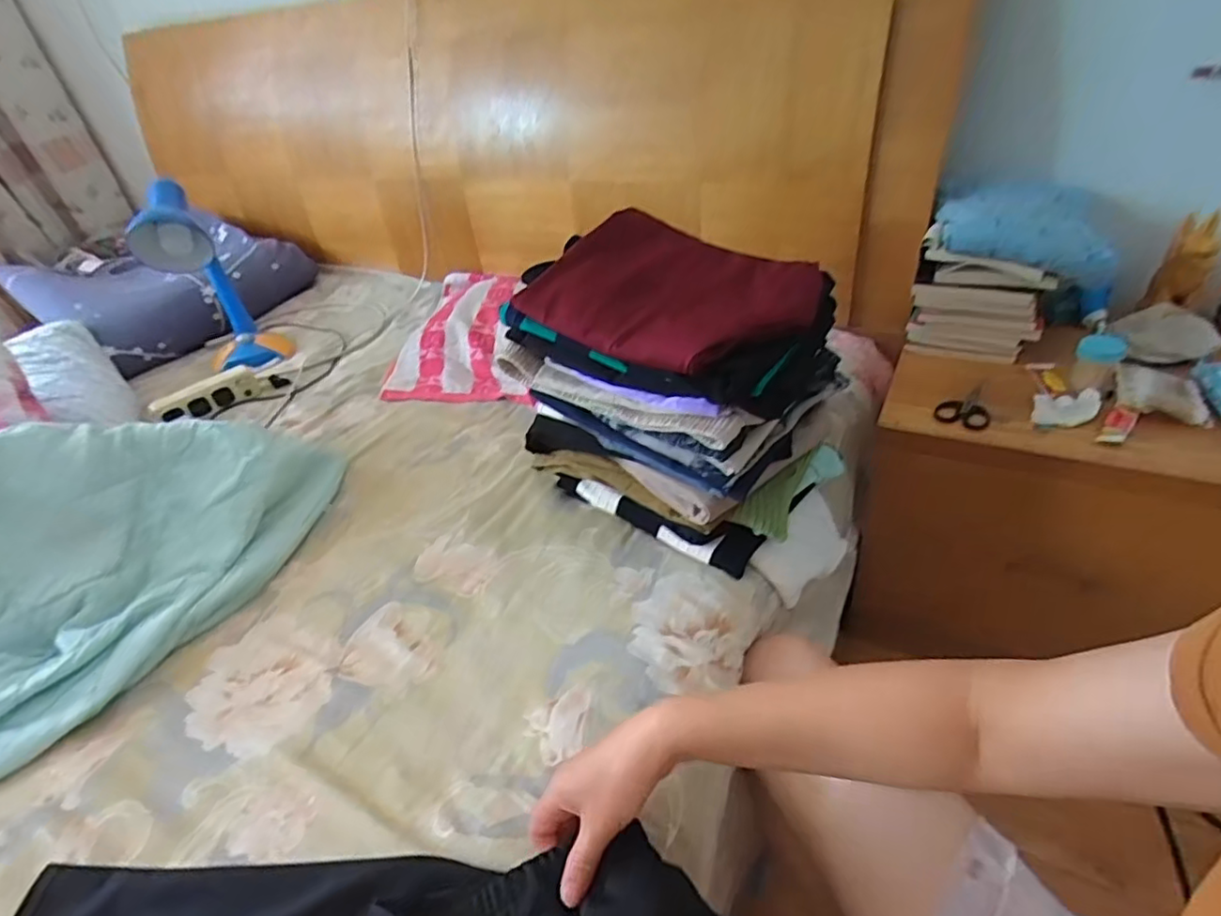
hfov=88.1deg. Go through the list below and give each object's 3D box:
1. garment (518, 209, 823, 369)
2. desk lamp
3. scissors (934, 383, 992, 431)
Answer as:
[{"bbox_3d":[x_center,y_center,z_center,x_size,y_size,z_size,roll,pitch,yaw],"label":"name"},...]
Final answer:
[{"bbox_3d":[0.065,-0.185,0.670,0.277,0.055,0.211,17,45,30],"label":"garment"},{"bbox_3d":[-0.757,-0.332,1.198,0.162,0.339,0.207,-27,41,-22],"label":"desk lamp"},{"bbox_3d":[0.472,-0.072,0.840,0.064,0.013,0.105,16,44,28],"label":"scissors"}]

